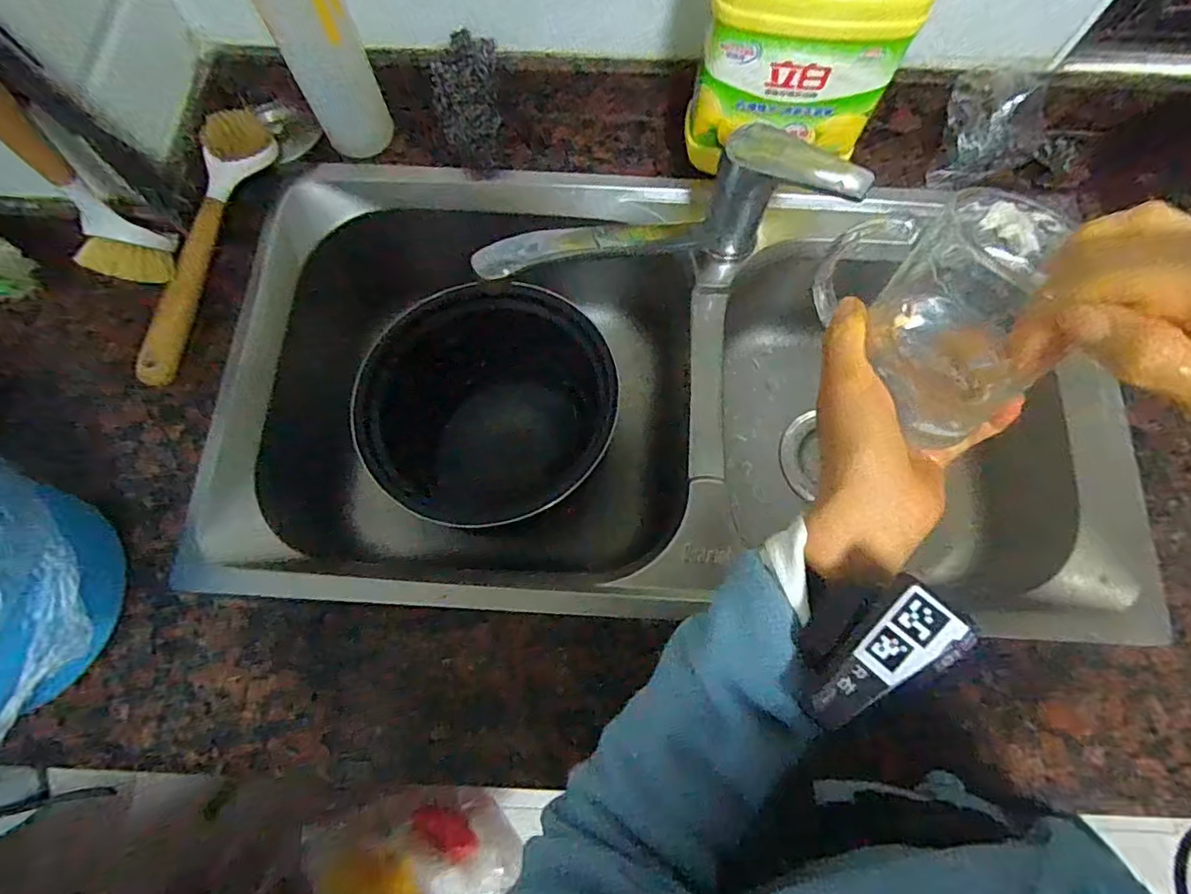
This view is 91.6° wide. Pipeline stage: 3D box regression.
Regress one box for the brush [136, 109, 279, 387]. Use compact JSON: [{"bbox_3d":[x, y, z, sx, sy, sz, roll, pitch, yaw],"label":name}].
[{"bbox_3d":[-0.331,-0.181,0.499,0.048,0.034,0.261,7,74,2],"label":"brush"}]

